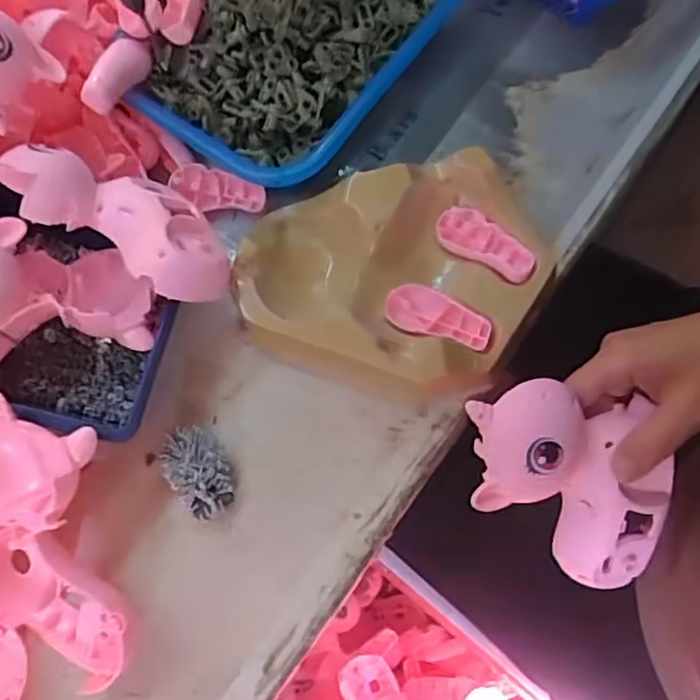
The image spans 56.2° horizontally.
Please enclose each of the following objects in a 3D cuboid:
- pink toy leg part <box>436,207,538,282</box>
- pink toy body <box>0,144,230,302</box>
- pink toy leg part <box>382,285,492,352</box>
[{"bbox_3d":[0.089,-0.071,0.428,0.069,0.010,0.033,34,76,13],"label":"pink toy leg part"},{"bbox_3d":[-0.132,-0.085,0.393,0.145,0.051,0.073,30,75,-2],"label":"pink toy body"},{"bbox_3d":[0.057,-0.023,0.416,0.066,0.015,0.029,14,73,7],"label":"pink toy leg part"}]

